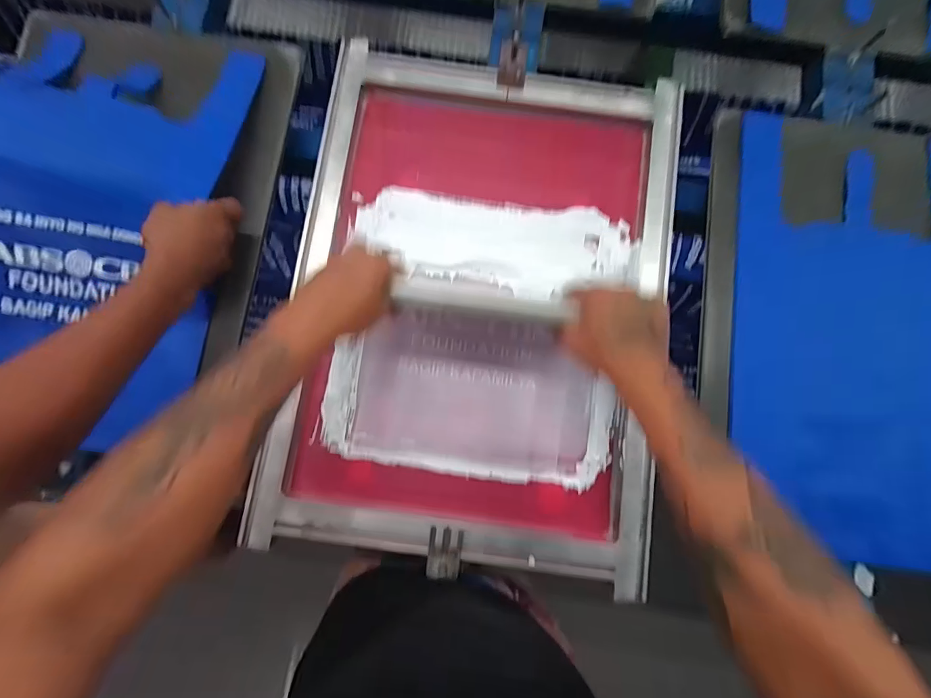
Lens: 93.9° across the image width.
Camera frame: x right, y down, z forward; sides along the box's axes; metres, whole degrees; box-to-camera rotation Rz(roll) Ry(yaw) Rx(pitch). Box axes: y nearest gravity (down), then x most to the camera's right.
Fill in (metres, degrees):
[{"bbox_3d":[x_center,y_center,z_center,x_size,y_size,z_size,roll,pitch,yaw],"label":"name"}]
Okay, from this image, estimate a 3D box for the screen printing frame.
[{"bbox_3d":[0.018,-0.056,0.567,0.463,0.042,0.623,8,83,2],"label":"screen printing frame"}]

